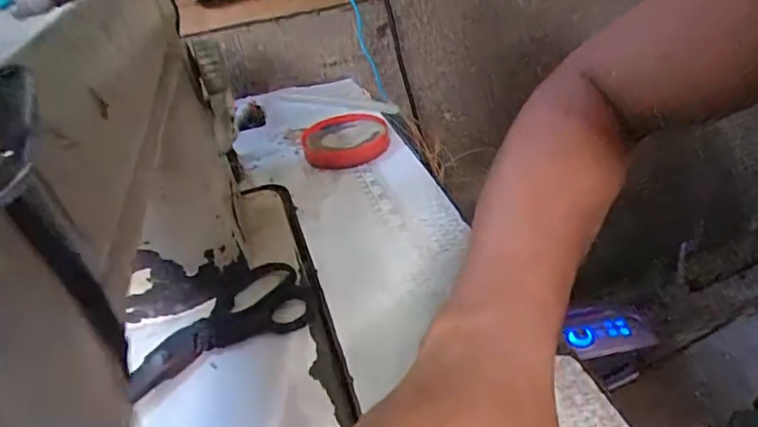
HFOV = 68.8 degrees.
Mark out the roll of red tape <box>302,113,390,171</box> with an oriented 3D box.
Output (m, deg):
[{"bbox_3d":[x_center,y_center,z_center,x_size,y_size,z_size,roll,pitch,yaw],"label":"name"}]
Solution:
[{"bbox_3d":[-0.032,-0.072,0.542,0.081,0.022,0.089,-10,31,-2],"label":"roll of red tape"}]

